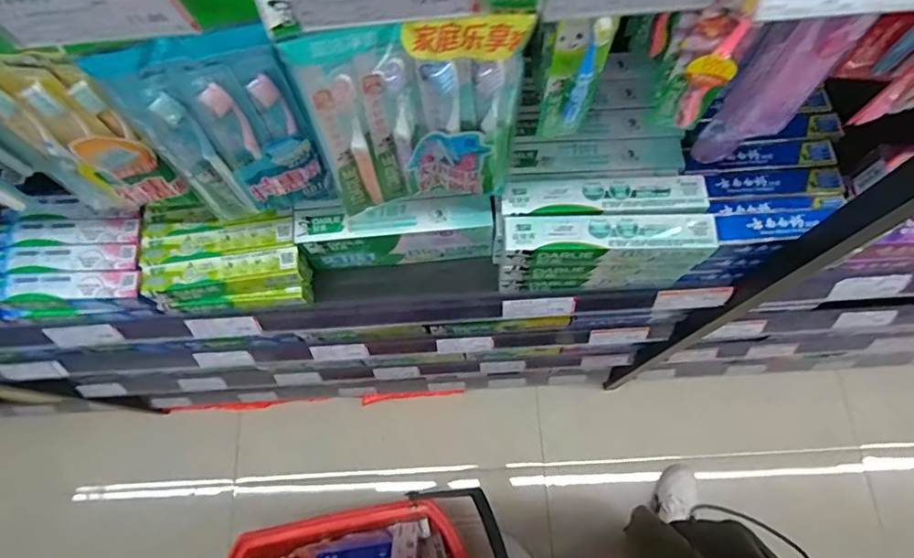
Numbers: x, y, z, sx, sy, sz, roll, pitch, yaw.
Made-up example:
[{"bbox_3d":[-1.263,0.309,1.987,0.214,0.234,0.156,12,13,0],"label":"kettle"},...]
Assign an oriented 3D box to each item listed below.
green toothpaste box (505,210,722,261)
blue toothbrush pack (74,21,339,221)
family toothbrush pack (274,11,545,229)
[{"bbox_3d":[0.164,-0.047,0.577,0.219,0.029,0.043,1,71,2],"label":"green toothpaste box"},{"bbox_3d":[-0.189,-0.118,0.460,0.126,0.220,0.023,-15,71,-3],"label":"blue toothbrush pack"},{"bbox_3d":[-0.031,-0.128,0.450,0.163,0.229,0.033,-8,71,-1],"label":"family toothbrush pack"}]

